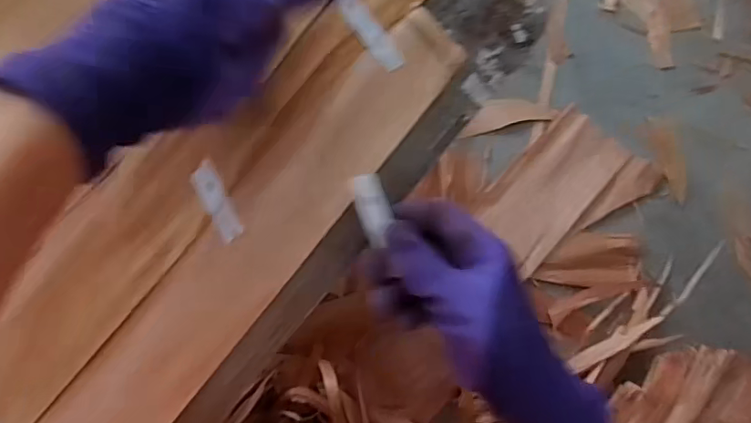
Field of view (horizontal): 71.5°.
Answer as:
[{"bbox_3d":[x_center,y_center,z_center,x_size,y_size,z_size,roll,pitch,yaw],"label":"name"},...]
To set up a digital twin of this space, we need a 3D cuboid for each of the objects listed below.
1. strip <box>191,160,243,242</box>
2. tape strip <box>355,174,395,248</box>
[{"bbox_3d":[-0.098,-0.006,0.324,0.016,0.006,0.049,-26,86,-9],"label":"strip"},{"bbox_3d":[-0.001,-0.002,0.315,0.018,0.006,0.042,-10,80,-8],"label":"tape strip"}]

